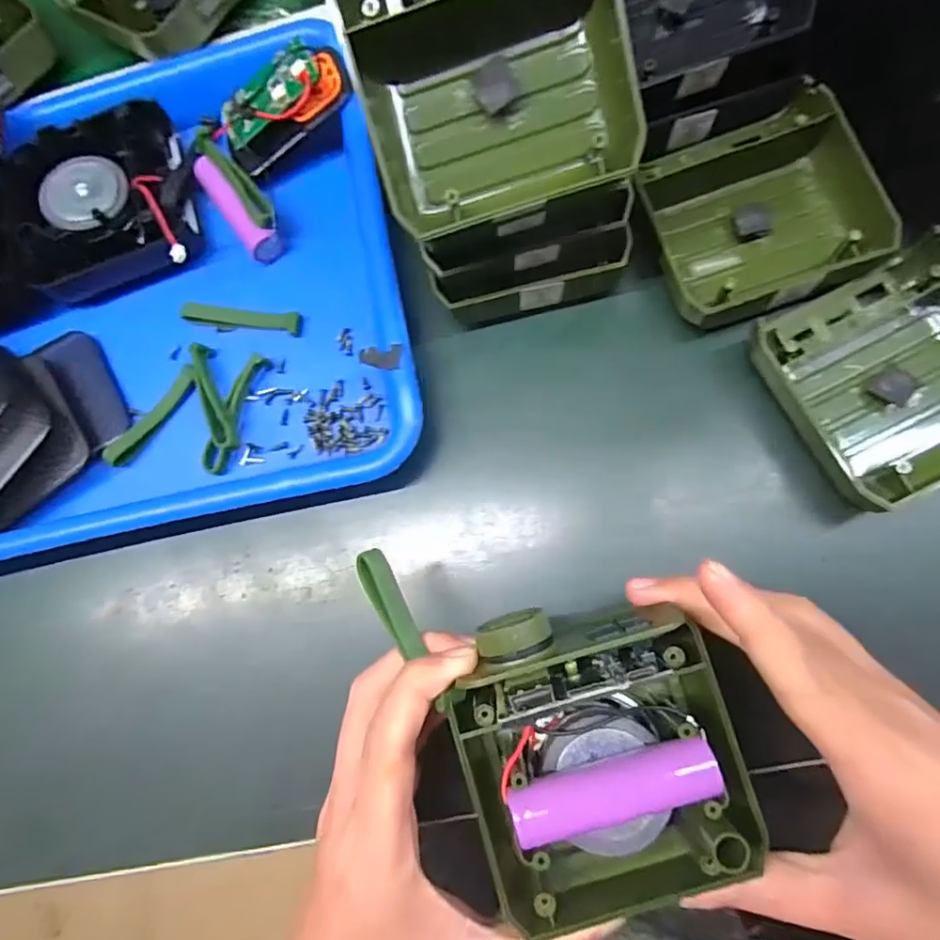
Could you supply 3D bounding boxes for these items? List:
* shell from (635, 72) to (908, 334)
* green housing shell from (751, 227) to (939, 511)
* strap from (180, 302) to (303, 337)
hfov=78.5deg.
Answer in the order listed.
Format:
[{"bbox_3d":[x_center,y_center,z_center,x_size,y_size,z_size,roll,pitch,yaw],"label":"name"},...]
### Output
[{"bbox_3d":[0.126,-0.114,0.258,0.091,0.030,0.085,-21,77,4],"label":"shell"},{"bbox_3d":[0.181,-0.039,0.237,0.084,0.027,0.094,-28,76,3],"label":"green housing shell"},{"bbox_3d":[-0.119,-0.079,0.300,0.064,0.008,0.012,7,80,10],"label":"strap"}]

